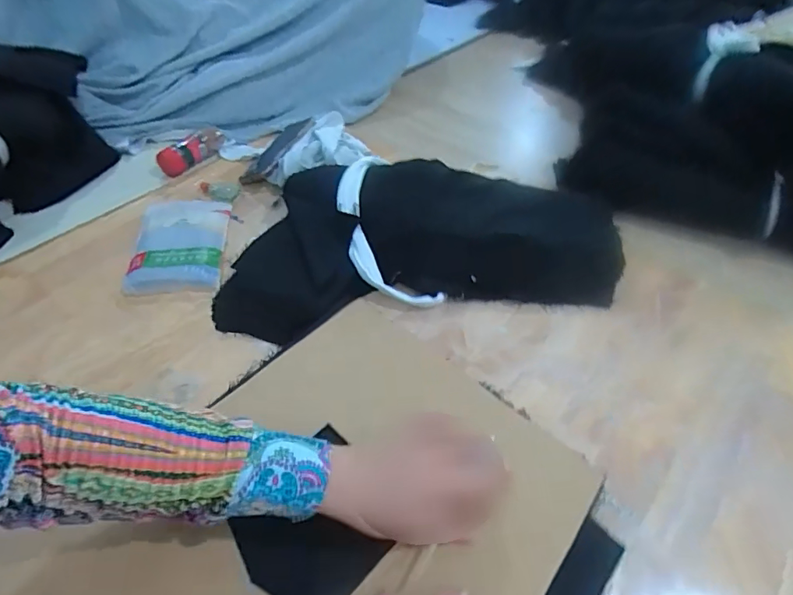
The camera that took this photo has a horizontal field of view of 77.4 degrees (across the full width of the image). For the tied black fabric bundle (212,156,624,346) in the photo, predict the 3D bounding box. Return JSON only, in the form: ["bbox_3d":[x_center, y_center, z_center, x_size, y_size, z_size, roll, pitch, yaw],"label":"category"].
[{"bbox_3d":[0.023,-0.087,0.625,0.486,0.075,0.265,-6,48,-7],"label":"tied black fabric bundle"}]

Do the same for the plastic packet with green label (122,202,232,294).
[{"bbox_3d":[-0.283,-0.078,0.644,0.113,0.031,0.177,-4,47,-5],"label":"plastic packet with green label"}]

